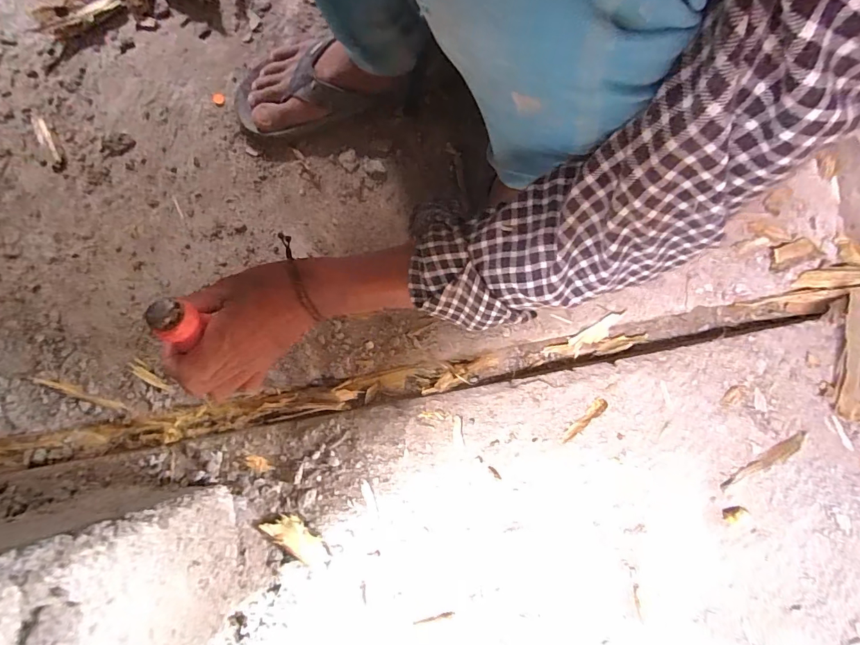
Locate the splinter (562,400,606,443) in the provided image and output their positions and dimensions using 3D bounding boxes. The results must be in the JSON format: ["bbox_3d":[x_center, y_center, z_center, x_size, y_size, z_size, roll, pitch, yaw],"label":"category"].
[{"bbox_3d":[0.162,0.103,0.446,0.063,0.006,0.013,-41,81,-9],"label":"splinter"}]

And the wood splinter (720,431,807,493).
[{"bbox_3d":[0.348,0.143,0.440,0.109,0.006,0.015,-26,79,-6],"label":"wood splinter"}]

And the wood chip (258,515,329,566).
[{"bbox_3d":[-0.129,0.209,0.413,0.068,0.015,0.024,40,79,-9],"label":"wood chip"}]

